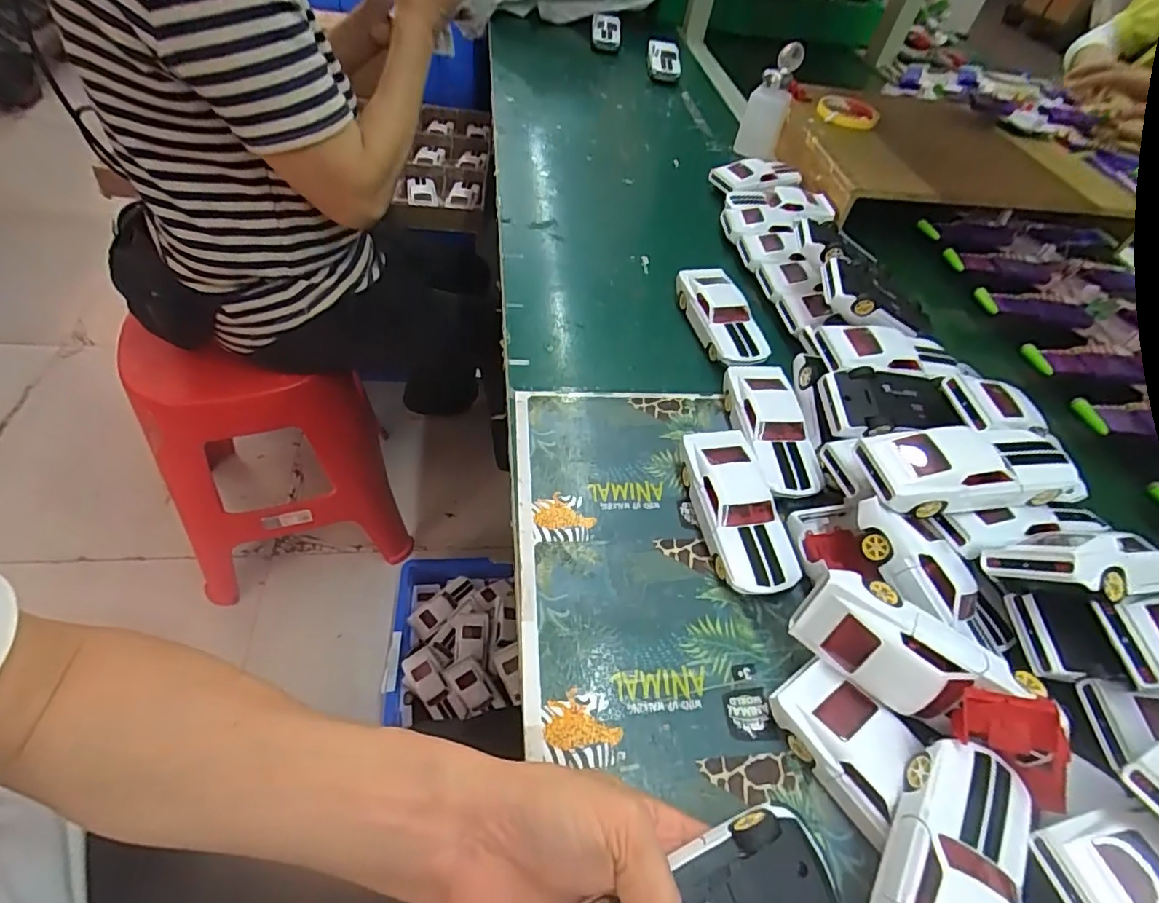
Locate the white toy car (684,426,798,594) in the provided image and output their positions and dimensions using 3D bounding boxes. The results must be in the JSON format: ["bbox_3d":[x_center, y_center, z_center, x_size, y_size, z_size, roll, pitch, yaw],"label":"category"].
[{"bbox_3d":[0.111,0.042,0.405,0.055,0.031,0.126,-7,53,-15],"label":"white toy car"}]

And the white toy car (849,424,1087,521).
[{"bbox_3d":[0.248,0.009,0.361,0.128,0.032,0.056,-1,52,-11],"label":"white toy car"}]

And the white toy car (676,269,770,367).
[{"bbox_3d":[0.139,-0.128,0.544,0.054,0.034,0.134,-9,53,-15],"label":"white toy car"}]

